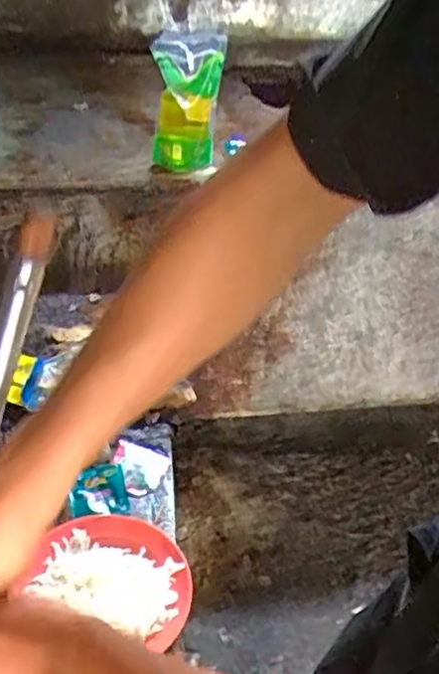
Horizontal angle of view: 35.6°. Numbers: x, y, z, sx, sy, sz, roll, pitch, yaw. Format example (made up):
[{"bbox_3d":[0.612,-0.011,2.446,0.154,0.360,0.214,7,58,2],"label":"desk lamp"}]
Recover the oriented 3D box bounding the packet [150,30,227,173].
[{"bbox_3d":[-0.067,-0.466,1.366,0.054,0.269,0.187,24,30,33],"label":"packet"}]

